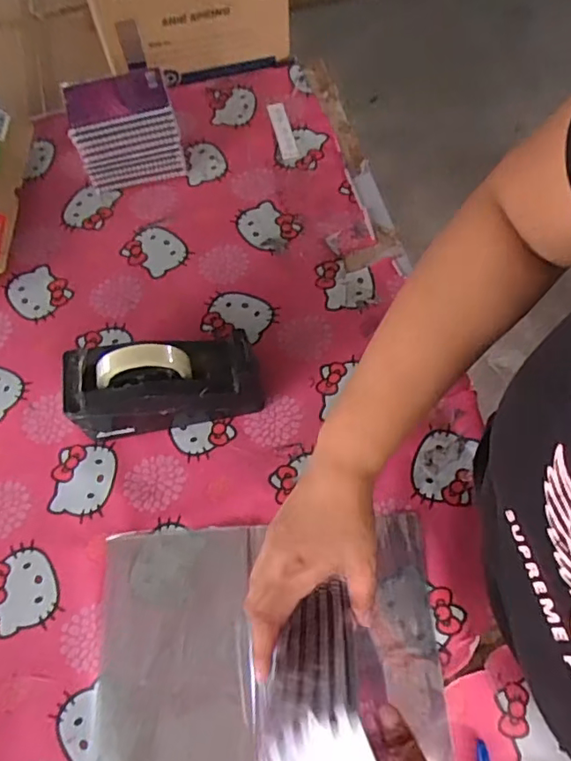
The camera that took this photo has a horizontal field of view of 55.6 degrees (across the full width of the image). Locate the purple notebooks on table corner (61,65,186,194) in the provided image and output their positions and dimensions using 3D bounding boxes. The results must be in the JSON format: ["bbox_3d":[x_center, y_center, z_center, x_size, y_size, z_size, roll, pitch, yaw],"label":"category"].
[{"bbox_3d":[-0.219,-0.345,0.747,0.135,0.123,0.096,-15,66,-5],"label":"purple notebooks on table corner"}]

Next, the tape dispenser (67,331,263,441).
[{"bbox_3d":[-0.130,0.002,0.591,0.200,0.119,0.077,-10,66,-3],"label":"tape dispenser"}]

